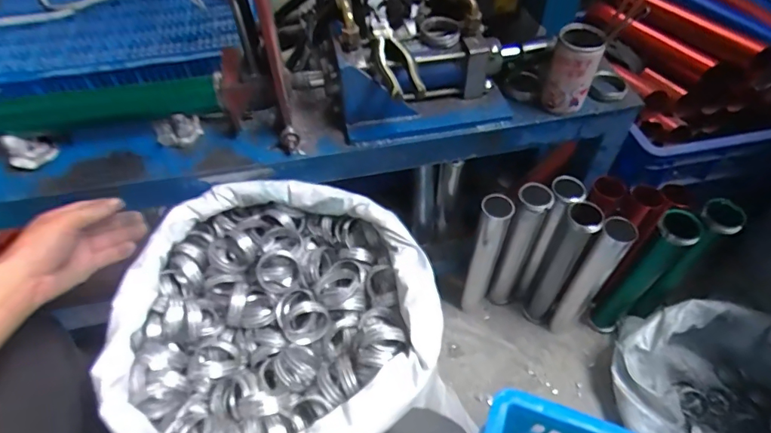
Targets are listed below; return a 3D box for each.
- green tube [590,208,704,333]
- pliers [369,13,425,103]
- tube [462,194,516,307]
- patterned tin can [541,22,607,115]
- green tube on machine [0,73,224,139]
[{"bbox_3d":[0.485,0.128,0.866,0.072,0.353,0.067,38,62,26],"label":"green tube"},{"bbox_3d":[0.007,-0.222,0.607,0.048,0.024,0.184,-11,53,-8],"label":"pliers"},{"bbox_3d":[0.200,0.091,0.925,0.055,0.333,0.060,19,55,14],"label":"tube"},{"bbox_3d":[0.266,-0.209,0.646,0.066,0.113,0.052,18,55,14],"label":"patterned tin can"},{"bbox_3d":[-0.413,-0.154,0.633,0.380,0.059,0.058,-5,53,-4],"label":"green tube on machine"}]

